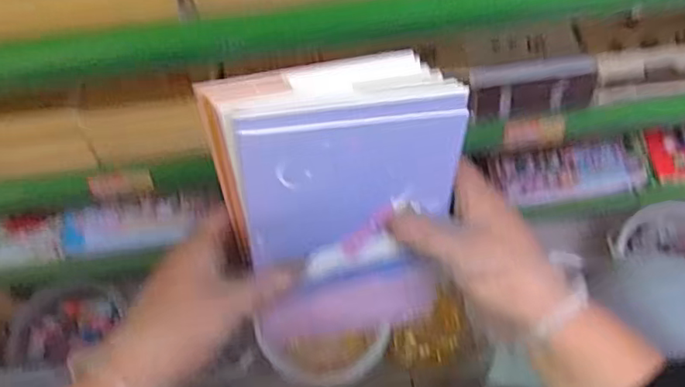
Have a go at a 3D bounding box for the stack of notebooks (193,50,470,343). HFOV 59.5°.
[{"bbox_3d":[0.000,0.014,0.414,0.151,0.202,0.044,-10,38,-6],"label":"stack of notebooks"}]

